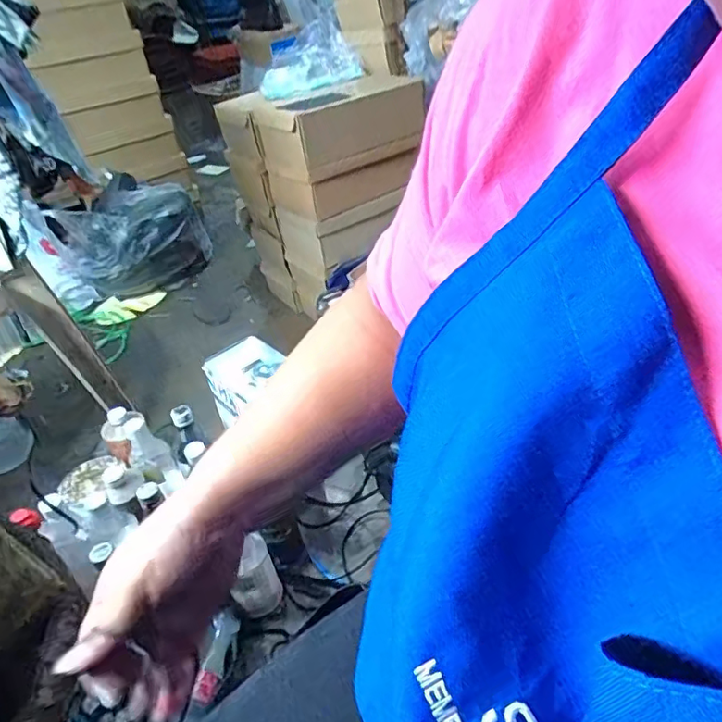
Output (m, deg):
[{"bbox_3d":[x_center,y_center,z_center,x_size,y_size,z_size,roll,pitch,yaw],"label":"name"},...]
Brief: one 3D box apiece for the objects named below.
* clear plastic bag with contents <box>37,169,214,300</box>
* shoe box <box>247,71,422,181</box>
[{"bbox_3d":[-0.663,-0.361,1.607,0.390,0.278,0.275,-24,41,-21],"label":"clear plastic bag with contents"},{"bbox_3d":[-0.037,-0.511,1.172,0.358,0.124,0.194,-31,45,-28],"label":"shoe box"}]

